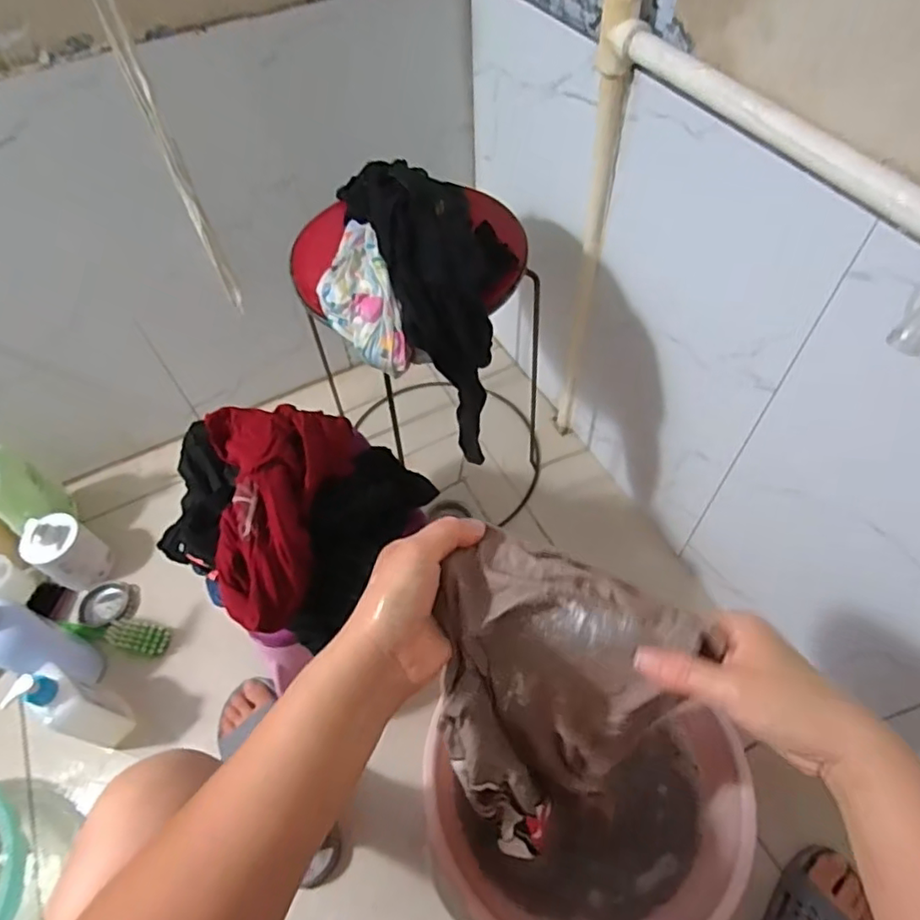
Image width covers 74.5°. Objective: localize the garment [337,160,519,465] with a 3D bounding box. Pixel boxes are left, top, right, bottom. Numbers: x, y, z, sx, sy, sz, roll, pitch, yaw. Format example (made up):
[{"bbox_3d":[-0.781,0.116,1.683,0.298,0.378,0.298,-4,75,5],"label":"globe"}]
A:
[{"bbox_3d":[-0.027,-0.211,0.731,0.148,0.227,0.321,-22,57,-11],"label":"garment"}]

